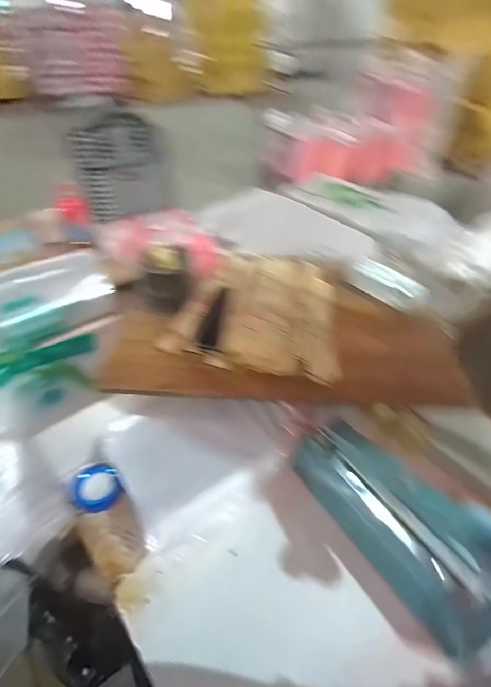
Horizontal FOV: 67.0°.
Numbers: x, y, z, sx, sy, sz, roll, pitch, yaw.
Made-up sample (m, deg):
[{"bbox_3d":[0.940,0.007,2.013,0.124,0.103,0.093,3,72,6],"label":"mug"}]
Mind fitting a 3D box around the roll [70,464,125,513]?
[{"bbox_3d":[-0.225,0.219,0.560,0.073,0.019,0.073,-37,75,-12],"label":"roll"}]

